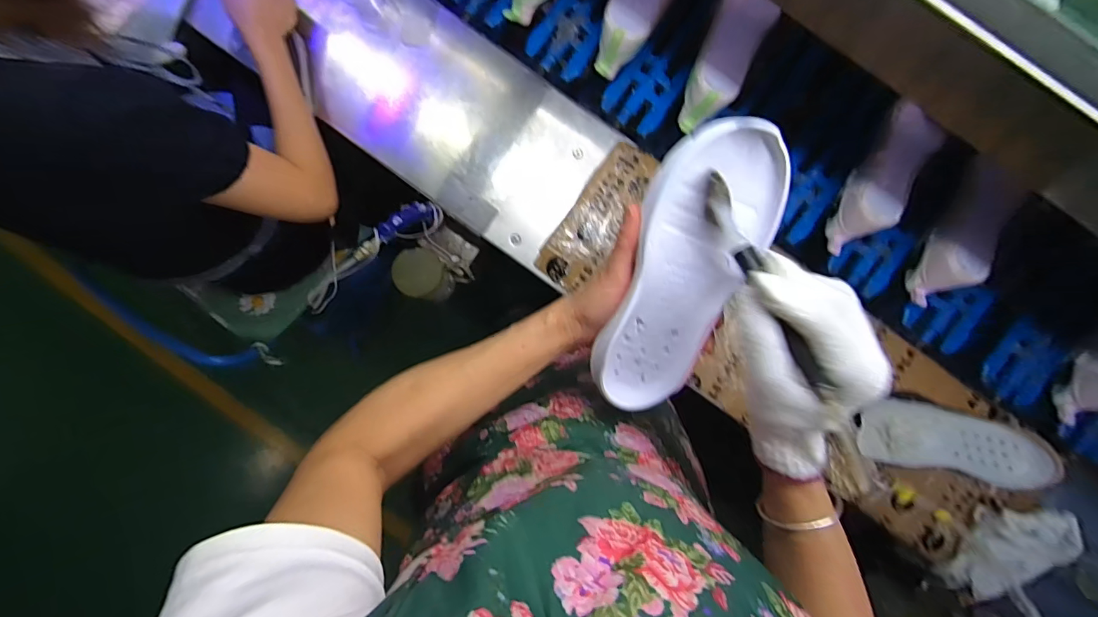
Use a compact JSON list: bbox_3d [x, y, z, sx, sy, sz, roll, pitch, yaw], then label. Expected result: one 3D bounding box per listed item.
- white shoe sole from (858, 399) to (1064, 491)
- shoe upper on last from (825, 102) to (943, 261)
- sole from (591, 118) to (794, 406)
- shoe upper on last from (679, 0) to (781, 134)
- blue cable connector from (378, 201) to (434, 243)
[{"bbox_3d":[0.481,0.162,0.567,0.183,0.020,0.082,10,92,27],"label":"white shoe sole"},{"bbox_3d":[0.439,-0.166,0.635,0.071,0.081,0.188,28,92,3],"label":"shoe upper on last"},{"bbox_3d":[0.100,-0.018,0.357,0.086,0.027,0.235,18,120,3],"label":"sole"},{"bbox_3d":[0.239,-0.337,0.663,0.081,0.077,0.181,26,92,3],"label":"shoe upper on last"},{"bbox_3d":[-0.187,-0.114,0.618,0.030,0.089,0.026,38,129,2],"label":"blue cable connector"}]

